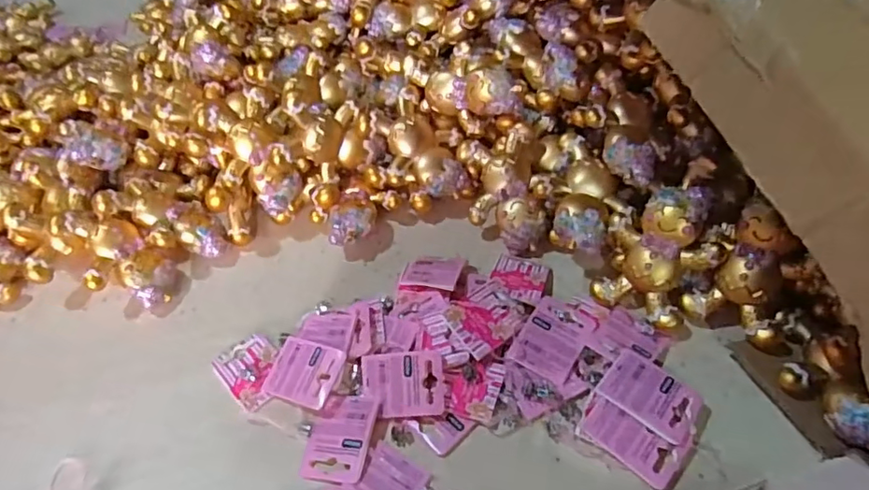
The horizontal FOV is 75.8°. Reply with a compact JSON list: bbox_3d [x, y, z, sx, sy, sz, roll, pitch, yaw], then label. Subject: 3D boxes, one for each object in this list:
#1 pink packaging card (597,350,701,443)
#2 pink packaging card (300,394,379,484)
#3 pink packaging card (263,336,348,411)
[{"bbox_3d":[0.153,0.106,0.393,0.064,0.009,0.048,37,54,28],"label":"pink packaging card"},{"bbox_3d":[-0.066,0.132,0.390,0.044,0.009,0.060,7,47,11],"label":"pink packaging card"},{"bbox_3d":[-0.100,0.096,0.426,0.058,0.007,0.047,8,61,28],"label":"pink packaging card"}]

